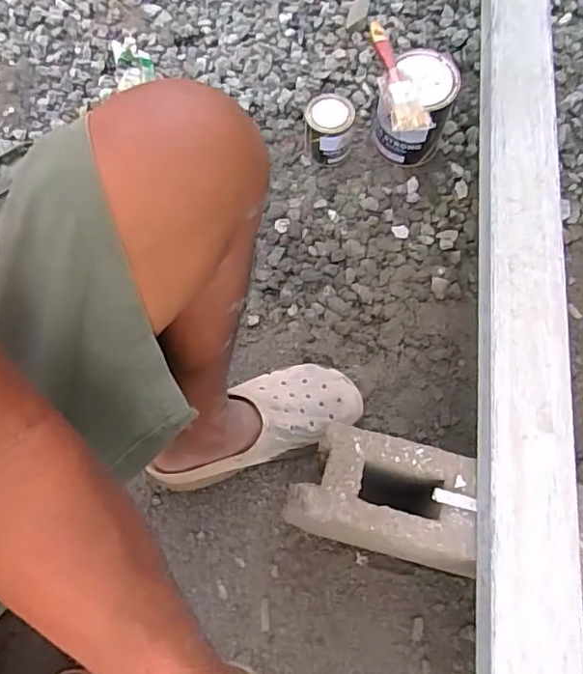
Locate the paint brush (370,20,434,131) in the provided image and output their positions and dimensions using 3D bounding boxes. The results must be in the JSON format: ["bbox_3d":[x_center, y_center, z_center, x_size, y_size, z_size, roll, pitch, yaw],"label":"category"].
[{"bbox_3d":[0.144,-0.366,0.792,0.052,0.023,0.198,-6,67,-8],"label":"paint brush"}]

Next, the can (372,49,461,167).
[{"bbox_3d":[0.180,-0.332,0.851,0.101,0.139,0.107,0,68,0],"label":"can"}]

